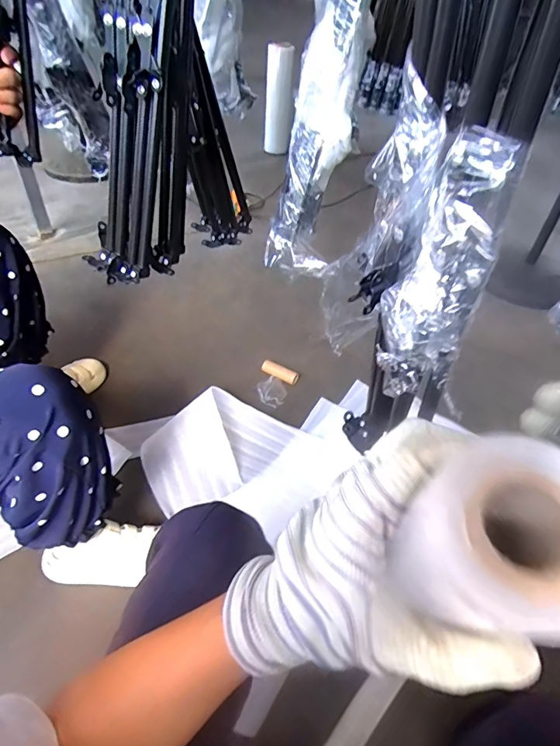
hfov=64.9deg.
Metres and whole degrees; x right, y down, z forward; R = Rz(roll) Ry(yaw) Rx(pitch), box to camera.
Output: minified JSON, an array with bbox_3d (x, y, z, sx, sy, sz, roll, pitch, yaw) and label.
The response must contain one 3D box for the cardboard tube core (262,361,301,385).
[{"bbox_3d":[0.002,-0.004,1.229,0.106,0.029,0.039,24,47,1],"label":"cardboard tube core"}]

